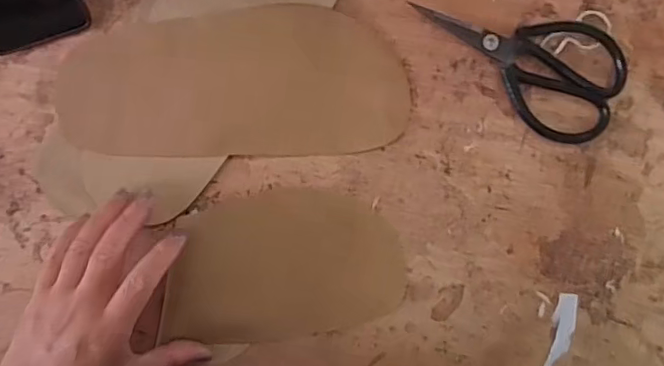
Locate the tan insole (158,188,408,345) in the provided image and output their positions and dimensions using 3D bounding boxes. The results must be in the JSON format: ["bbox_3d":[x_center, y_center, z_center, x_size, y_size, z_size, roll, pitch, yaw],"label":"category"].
[{"bbox_3d":[-0.036,0.063,0.424,0.175,0.019,0.108,-7,91,-2],"label":"tan insole"}]

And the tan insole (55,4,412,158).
[{"bbox_3d":[-0.072,-0.076,0.428,0.253,0.012,0.109,-1,93,-5],"label":"tan insole"}]

